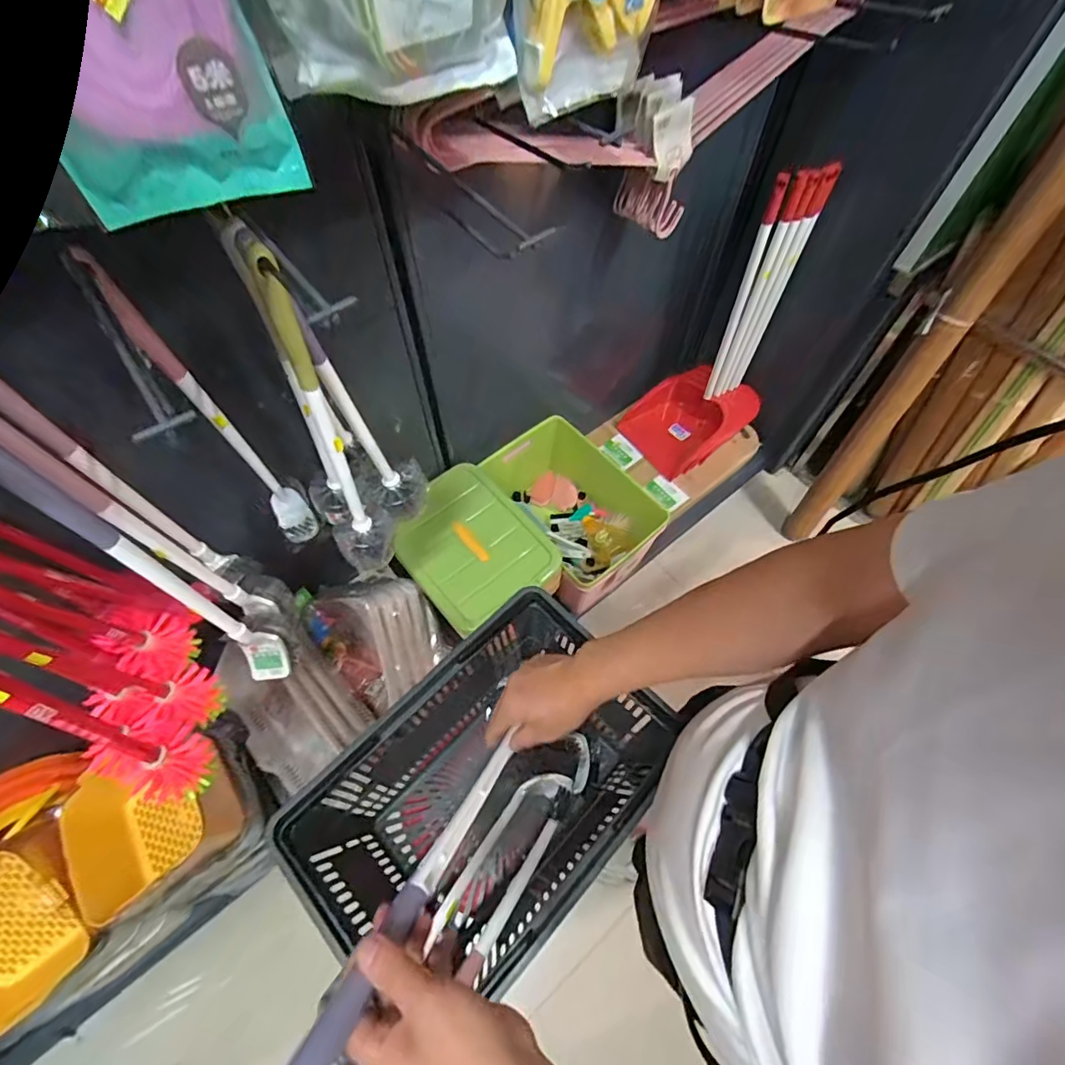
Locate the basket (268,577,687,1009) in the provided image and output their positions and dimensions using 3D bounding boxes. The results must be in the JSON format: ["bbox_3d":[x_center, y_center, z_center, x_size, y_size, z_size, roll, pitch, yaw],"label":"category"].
[{"bbox_3d":[-0.058,0.381,0.763,0.320,0.269,0.465,41,68,20],"label":"basket"}]

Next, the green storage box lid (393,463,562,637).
[{"bbox_3d":[-0.131,0.021,1.117,0.287,0.046,0.325,-38,75,-20],"label":"green storage box lid"}]

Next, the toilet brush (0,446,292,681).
[{"bbox_3d":[-0.407,0.078,0.581,0.050,0.522,0.056,22,63,12],"label":"toilet brush"}]

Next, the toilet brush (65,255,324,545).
[{"bbox_3d":[-0.389,-0.128,0.653,0.050,0.463,0.088,-35,67,-18],"label":"toilet brush"}]

